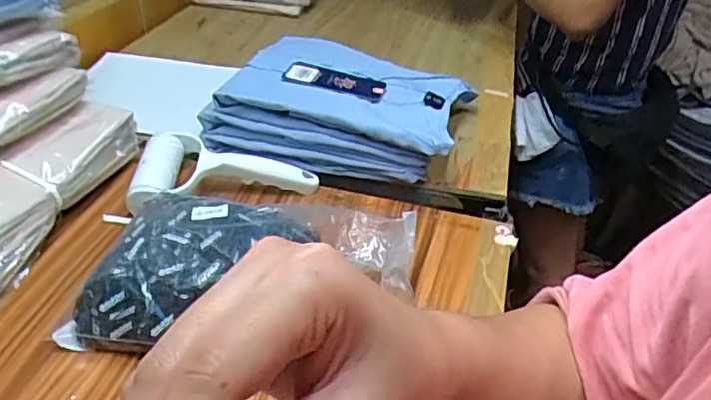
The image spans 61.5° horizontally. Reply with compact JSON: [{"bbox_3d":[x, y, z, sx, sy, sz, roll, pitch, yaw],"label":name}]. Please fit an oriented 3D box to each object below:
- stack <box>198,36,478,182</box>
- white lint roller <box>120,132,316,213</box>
[{"bbox_3d":[-0.017,-0.110,0.724,0.287,0.090,0.204,8,36,7],"label":"stack"},{"bbox_3d":[-0.146,-0.034,0.647,0.192,0.044,0.119,-11,38,-18],"label":"white lint roller"}]

